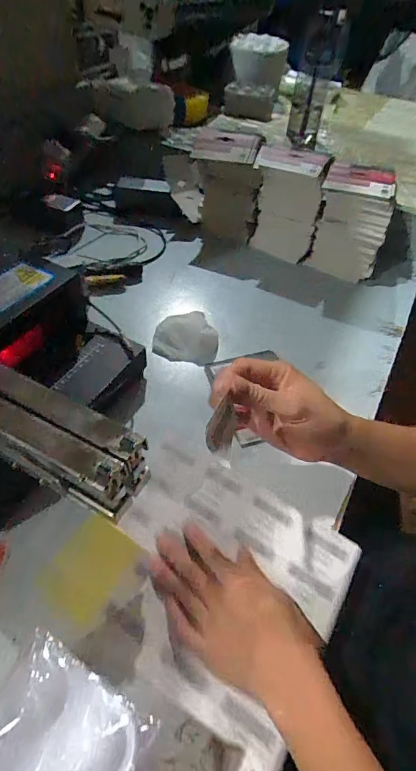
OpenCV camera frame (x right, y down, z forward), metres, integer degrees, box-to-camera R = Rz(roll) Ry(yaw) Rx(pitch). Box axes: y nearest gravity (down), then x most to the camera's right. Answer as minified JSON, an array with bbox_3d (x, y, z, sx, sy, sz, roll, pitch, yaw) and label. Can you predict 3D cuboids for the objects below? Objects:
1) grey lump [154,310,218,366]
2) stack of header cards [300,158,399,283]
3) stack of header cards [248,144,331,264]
[{"bbox_3d":[-0.031,-0.068,0.564,0.089,0.025,0.079,3,50,-3],"label":"grey lump"},{"bbox_3d":[0.240,-0.274,0.682,0.117,0.146,0.092,17,51,8],"label":"stack of header cards"},{"bbox_3d":[0.137,-0.325,0.720,0.124,0.147,0.102,17,51,8],"label":"stack of header cards"}]

